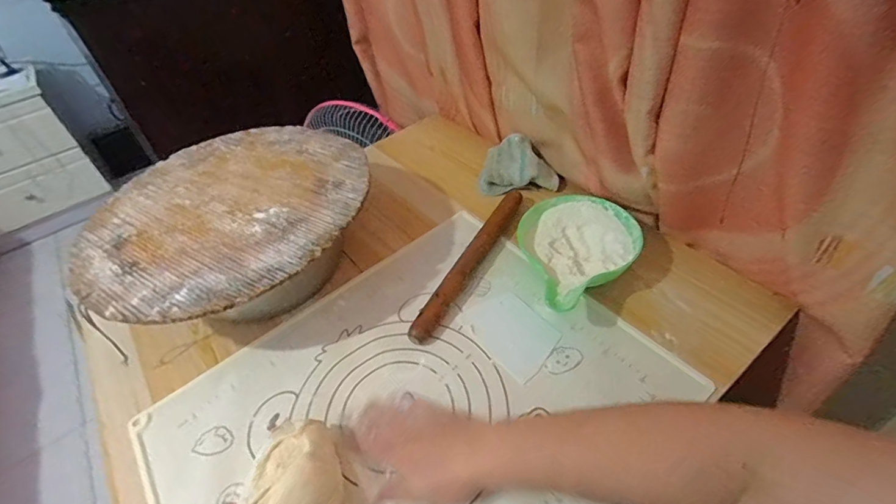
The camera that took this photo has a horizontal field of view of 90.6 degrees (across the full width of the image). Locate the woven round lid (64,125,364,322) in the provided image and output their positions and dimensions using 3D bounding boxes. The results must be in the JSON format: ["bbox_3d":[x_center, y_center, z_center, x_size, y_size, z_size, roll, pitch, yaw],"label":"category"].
[{"bbox_3d":[-0.280,-0.063,0.566,0.344,0.007,0.351,-5,45,5],"label":"woven round lid"}]

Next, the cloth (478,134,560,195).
[{"bbox_3d":[0.114,-0.145,0.721,0.123,0.054,0.091,-2,45,8],"label":"cloth"}]

